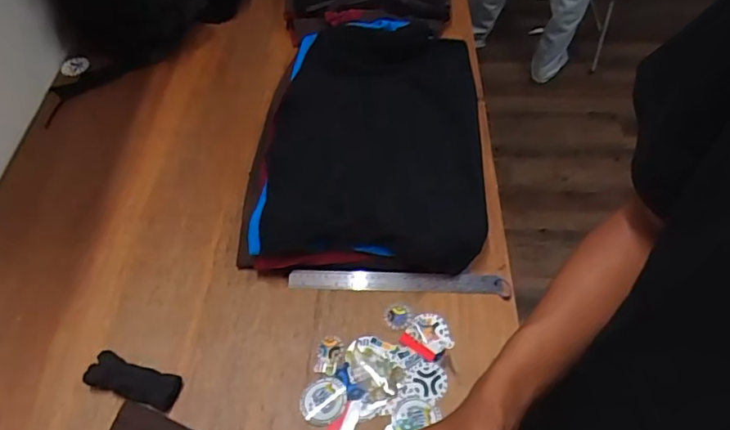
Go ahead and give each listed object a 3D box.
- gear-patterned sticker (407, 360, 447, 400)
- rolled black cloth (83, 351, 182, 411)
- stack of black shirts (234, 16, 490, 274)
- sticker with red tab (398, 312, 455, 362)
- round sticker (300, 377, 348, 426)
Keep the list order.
[{"bbox_3d":[0.087,0.228,0.721,0.053,0.004,0.050,7,56,5],"label":"gear-patterned sticker"},{"bbox_3d":[-0.317,0.227,0.715,0.122,0.032,0.048,14,58,10],"label":"rolled black cloth"},{"bbox_3d":[0.002,-0.162,0.930,0.376,0.088,0.567,2,56,3],"label":"stack of black shirts"},{"bbox_3d":[0.094,0.175,0.755,0.065,0.004,0.064,31,62,20],"label":"sticker with red tab"},{"bbox_3d":[-0.057,0.251,0.703,0.062,0.010,0.058,0,56,1],"label":"round sticker"}]

